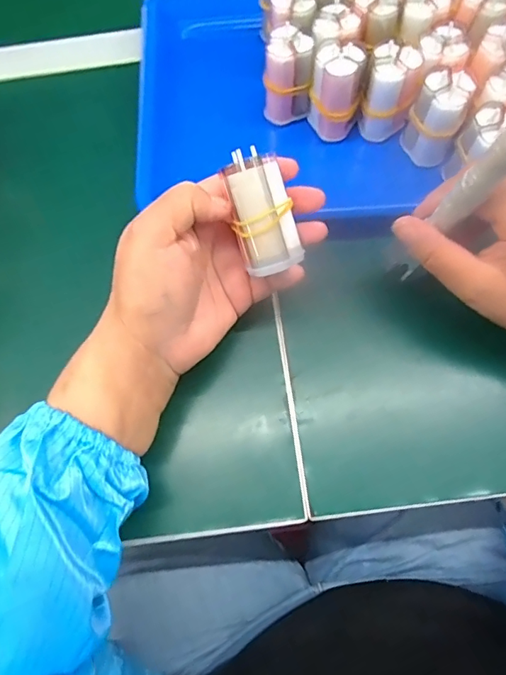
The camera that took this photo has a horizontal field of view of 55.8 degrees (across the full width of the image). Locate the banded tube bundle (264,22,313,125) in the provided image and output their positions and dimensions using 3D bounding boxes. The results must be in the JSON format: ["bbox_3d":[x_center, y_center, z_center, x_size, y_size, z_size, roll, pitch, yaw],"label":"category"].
[{"bbox_3d":[0.026,-0.196,0.361,0.033,0.064,0.025,-2,70,2],"label":"banded tube bundle"}]

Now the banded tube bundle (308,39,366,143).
[{"bbox_3d":[0.061,-0.183,0.357,0.034,0.065,0.028,42,77,16],"label":"banded tube bundle"}]

